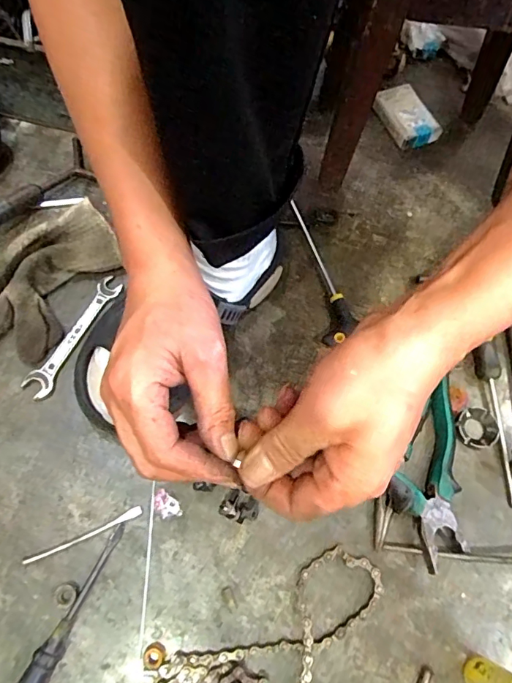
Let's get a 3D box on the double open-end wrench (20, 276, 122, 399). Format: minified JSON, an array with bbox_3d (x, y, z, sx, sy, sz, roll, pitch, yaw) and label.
[{"bbox_3d":[-0.190,-0.008,0.493,0.027,0.005,0.143,28,69,8],"label":"double open-end wrench"}]

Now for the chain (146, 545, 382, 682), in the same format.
[{"bbox_3d":[0.022,0.253,0.390,0.198,0.018,0.106,-37,74,-17],"label":"chain"}]

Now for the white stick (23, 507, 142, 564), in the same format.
[{"bbox_3d":[-0.154,0.172,0.420,0.105,0.004,0.008,-21,70,-12],"label":"white stick"}]

